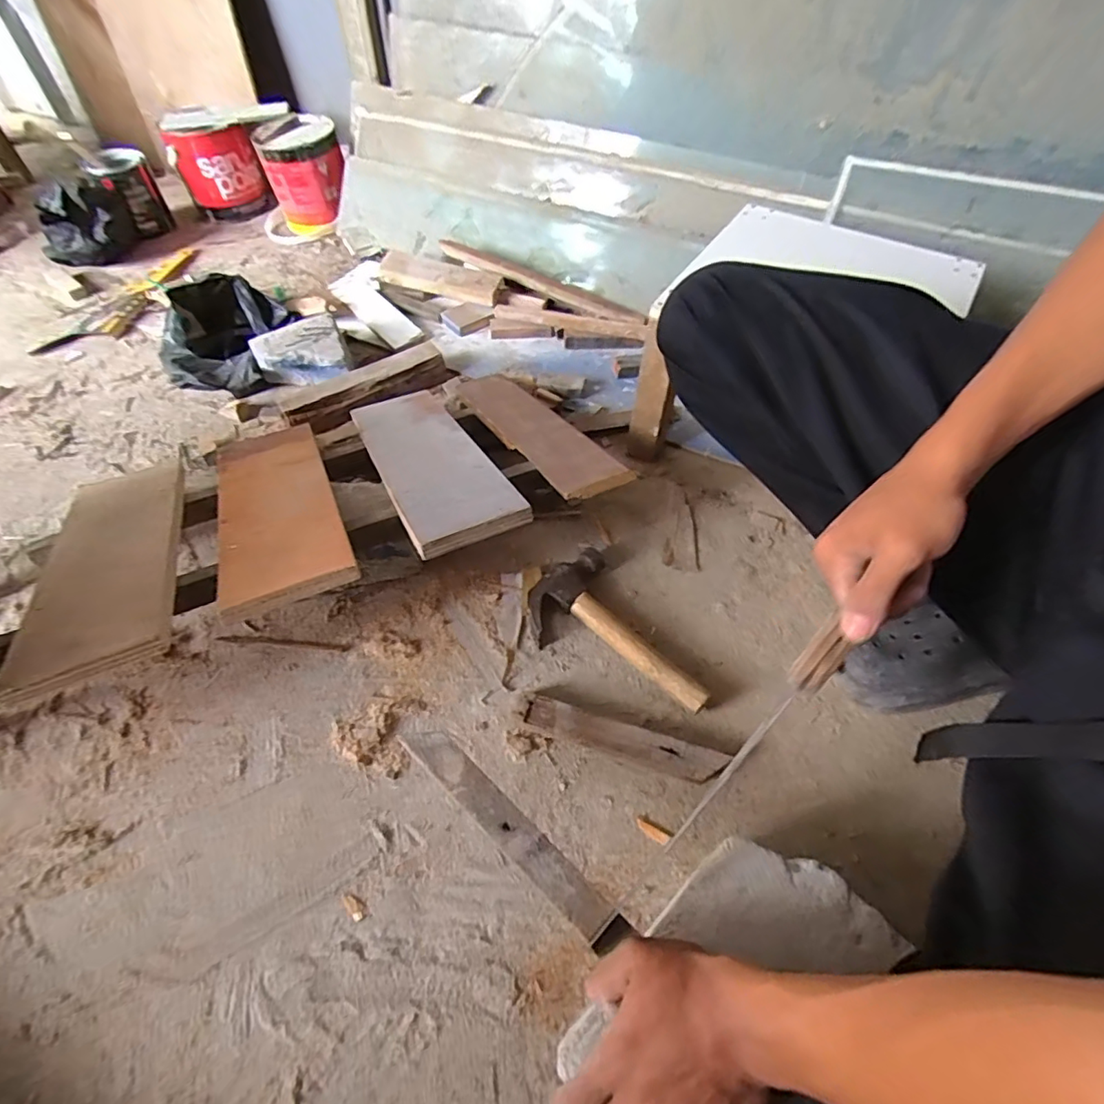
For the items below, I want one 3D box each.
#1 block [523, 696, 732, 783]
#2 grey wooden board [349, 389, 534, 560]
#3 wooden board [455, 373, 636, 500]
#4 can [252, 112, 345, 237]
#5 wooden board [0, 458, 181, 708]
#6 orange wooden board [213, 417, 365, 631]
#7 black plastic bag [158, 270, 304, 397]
[{"bbox_3d":[0.067,0.181,0.526,0.186,0.025,0.033,15,56,9],"label":"block"},{"bbox_3d":[-0.145,-0.114,0.634,0.115,0.022,0.352,-21,41,-15],"label":"grey wooden board"},{"bbox_3d":[-0.033,-0.160,0.678,0.081,0.019,0.351,-24,42,-17],"label":"wooden board"},{"bbox_3d":[-0.487,-0.739,1.094,0.156,0.163,0.122,-11,56,-9],"label":"can"},{"bbox_3d":[-0.426,0.000,0.534,0.114,0.016,0.336,-23,42,-16],"label":"wooden board"},{"bbox_3d":[-0.291,-0.056,0.585,0.110,0.022,0.338,-21,41,-15],"label":"orange wooden board"},{"bbox_3d":[-0.498,-0.330,0.840,0.153,0.101,0.182,11,56,6],"label":"black plastic bag"}]

